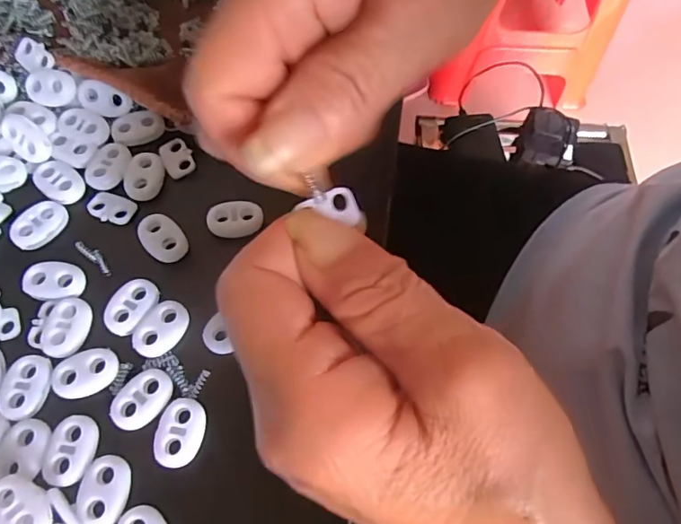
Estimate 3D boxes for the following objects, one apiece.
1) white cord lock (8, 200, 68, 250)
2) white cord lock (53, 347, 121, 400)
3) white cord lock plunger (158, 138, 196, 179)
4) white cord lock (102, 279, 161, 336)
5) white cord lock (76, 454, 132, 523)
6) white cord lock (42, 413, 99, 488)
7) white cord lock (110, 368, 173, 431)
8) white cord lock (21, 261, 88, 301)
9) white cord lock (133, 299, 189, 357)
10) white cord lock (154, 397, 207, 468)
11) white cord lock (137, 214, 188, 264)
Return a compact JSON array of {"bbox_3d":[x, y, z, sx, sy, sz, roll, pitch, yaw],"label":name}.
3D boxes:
[{"bbox_3d":[-0.122,-0.015,0.213,0.016,0.004,0.023,34,68,13],"label":"white cord lock"},{"bbox_3d":[-0.091,0.039,0.188,0.022,0.004,0.015,-21,67,-12],"label":"white cord lock"},{"bbox_3d":[-0.071,-0.046,0.231,0.013,0.004,0.018,-22,68,-13],"label":"white cord lock plunger"},{"bbox_3d":[-0.080,0.016,0.200,0.016,0.004,0.022,30,67,11],"label":"white cord lock"},{"bbox_3d":[-0.078,0.075,0.173,0.016,0.004,0.022,4,65,-1],"label":"white cord lock"},{"bbox_3d":[-0.091,0.063,0.178,0.015,0.004,0.023,3,65,-2],"label":"white cord lock"},{"bbox_3d":[-0.070,0.048,0.185,0.022,0.004,0.016,-40,73,-19],"label":"white cord lock"},{"bbox_3d":[-0.110,0.007,0.204,0.023,0.004,0.015,3,65,-2],"label":"white cord lock"},{"bbox_3d":[-0.067,0.025,0.197,0.015,0.004,0.022,29,67,10],"label":"white cord lock"},{"bbox_3d":[-0.055,0.058,0.181,0.016,0.004,0.023,3,65,-2],"label":"white cord lock"},{"bbox_3d":[-0.072,-0.010,0.213,0.015,0.004,0.023,-40,73,-19],"label":"white cord lock"}]

